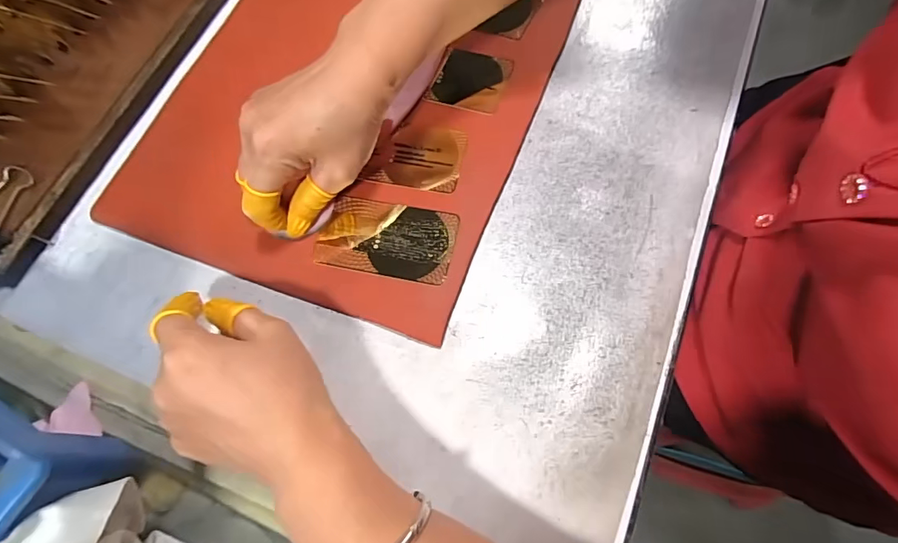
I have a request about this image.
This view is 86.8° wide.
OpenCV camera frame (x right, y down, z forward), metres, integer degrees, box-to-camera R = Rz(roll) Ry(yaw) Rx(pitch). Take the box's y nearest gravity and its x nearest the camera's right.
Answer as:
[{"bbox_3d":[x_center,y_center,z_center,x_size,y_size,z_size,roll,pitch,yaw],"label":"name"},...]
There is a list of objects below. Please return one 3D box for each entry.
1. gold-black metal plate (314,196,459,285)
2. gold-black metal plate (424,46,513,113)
[{"bbox_3d":[-0.039,-0.021,0.298,0.084,0.006,0.049,10,71,7],"label":"gold-black metal plate"},{"bbox_3d":[0.015,-0.136,0.338,0.050,0.006,0.050,18,72,7],"label":"gold-black metal plate"}]

